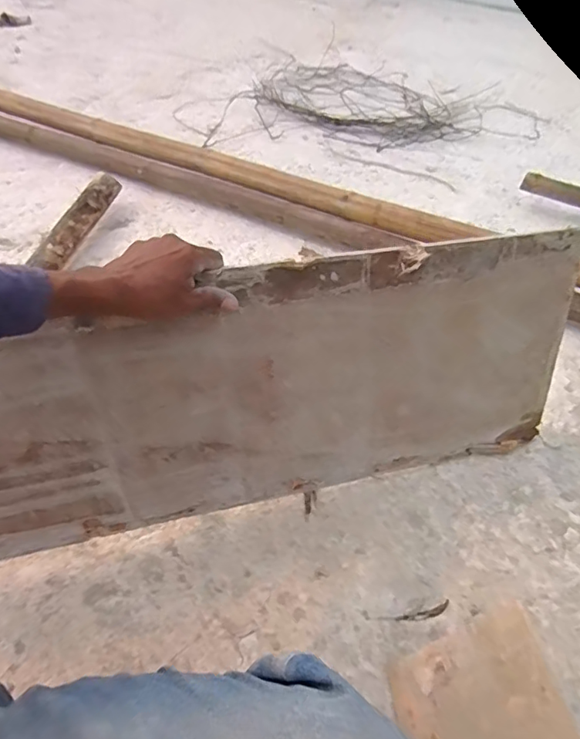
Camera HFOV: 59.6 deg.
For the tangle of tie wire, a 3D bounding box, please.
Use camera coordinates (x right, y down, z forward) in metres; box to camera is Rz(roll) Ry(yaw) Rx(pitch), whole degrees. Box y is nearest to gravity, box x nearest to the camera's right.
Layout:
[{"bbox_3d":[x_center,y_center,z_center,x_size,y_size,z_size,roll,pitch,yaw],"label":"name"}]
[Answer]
[{"bbox_3d":[0.257,-0.822,1.644,0.987,0.053,0.859,26,52,20],"label":"tangle of tie wire"}]

